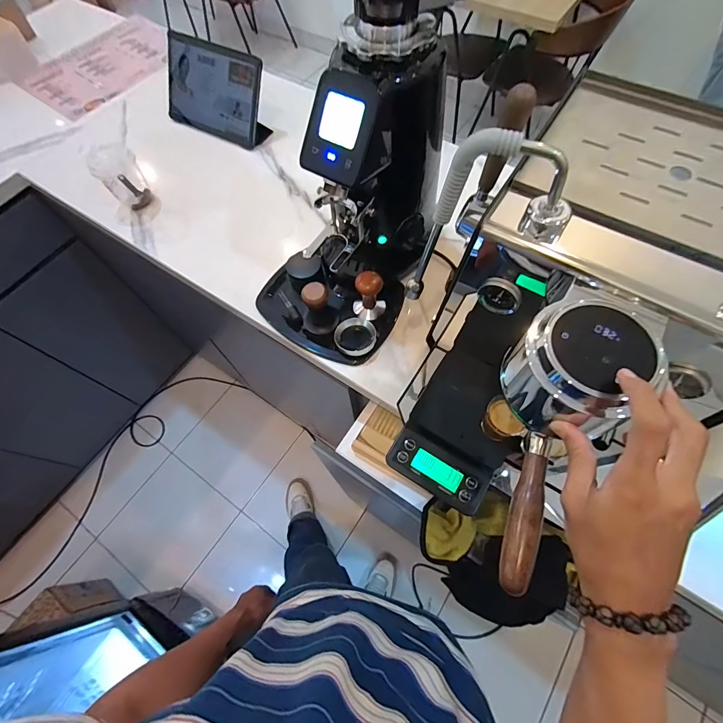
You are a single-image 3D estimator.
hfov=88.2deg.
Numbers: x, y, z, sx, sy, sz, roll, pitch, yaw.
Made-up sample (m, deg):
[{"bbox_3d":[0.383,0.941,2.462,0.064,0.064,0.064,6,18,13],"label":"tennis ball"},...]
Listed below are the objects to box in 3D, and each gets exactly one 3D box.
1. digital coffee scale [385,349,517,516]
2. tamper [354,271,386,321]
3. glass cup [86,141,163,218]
[{"bbox_3d":[0.131,0.085,0.493,0.127,0.028,0.184,30,70,14],"label":"digital coffee scale"},{"bbox_3d":[0.012,-0.117,0.636,0.055,0.076,0.058,-7,65,-1],"label":"tamper"},{"bbox_3d":[-0.459,-0.351,0.730,0.076,0.127,0.061,-39,70,-15],"label":"glass cup"}]

